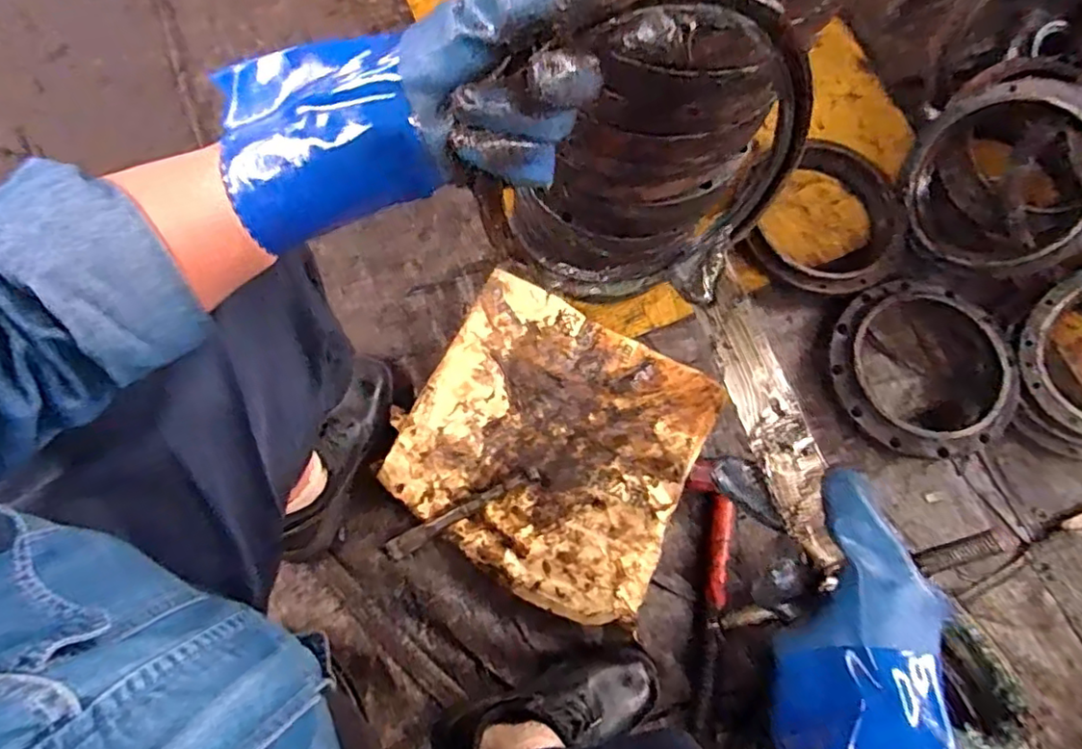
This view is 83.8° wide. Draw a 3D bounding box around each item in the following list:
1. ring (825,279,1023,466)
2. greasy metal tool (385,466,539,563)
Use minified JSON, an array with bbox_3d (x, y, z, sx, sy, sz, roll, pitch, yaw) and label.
[{"bbox_3d":[0.522,-0.010,0.831,0.240,0.052,0.249,1,74,-3],"label":"ring"},{"bbox_3d":[-0.099,0.176,0.767,0.214,0.014,0.025,-27,78,-10],"label":"greasy metal tool"}]

